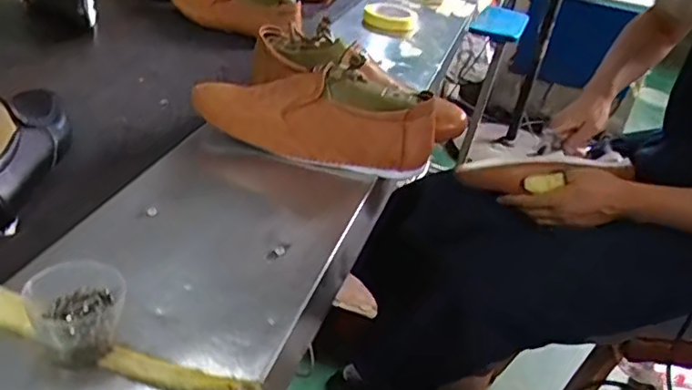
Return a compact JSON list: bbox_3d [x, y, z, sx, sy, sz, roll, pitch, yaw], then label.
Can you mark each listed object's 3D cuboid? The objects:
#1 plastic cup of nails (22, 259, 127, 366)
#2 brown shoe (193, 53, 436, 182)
[{"bbox_3d":[-0.184,0.083,0.429,0.059,0.046,0.062,-16,39,-32],"label":"plastic cup of nails"},{"bbox_3d":[-0.033,-0.102,0.706,0.276,0.096,0.089,13,33,10],"label":"brown shoe"}]

